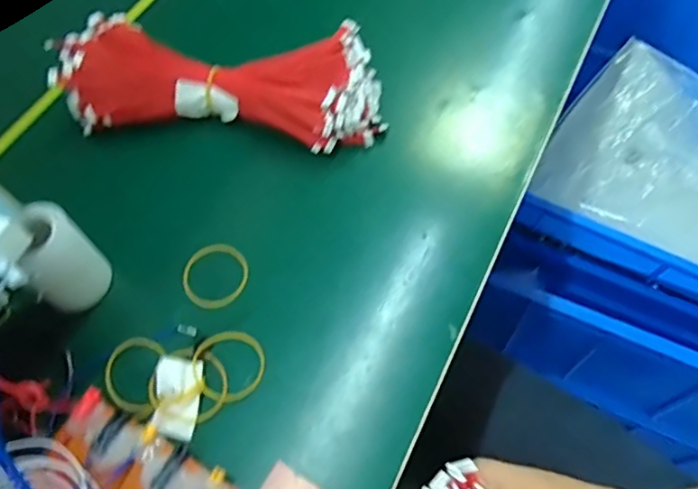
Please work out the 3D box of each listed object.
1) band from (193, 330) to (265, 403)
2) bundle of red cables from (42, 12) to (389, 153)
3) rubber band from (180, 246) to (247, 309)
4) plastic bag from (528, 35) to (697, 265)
[{"bbox_3d":[-0.075,0.075,0.352,0.044,0.005,0.045,7,55,-10],"label":"band"},{"bbox_3d":[-0.102,-0.137,0.449,0.255,0.044,0.103,6,61,7],"label":"bundle of red cables"},{"bbox_3d":[-0.093,0.021,0.388,0.045,0.008,0.044,1,65,-3],"label":"rubber band"},{"bbox_3d":[0.433,-0.076,0.687,0.357,0.101,0.256,31,66,19],"label":"plastic bag"}]

